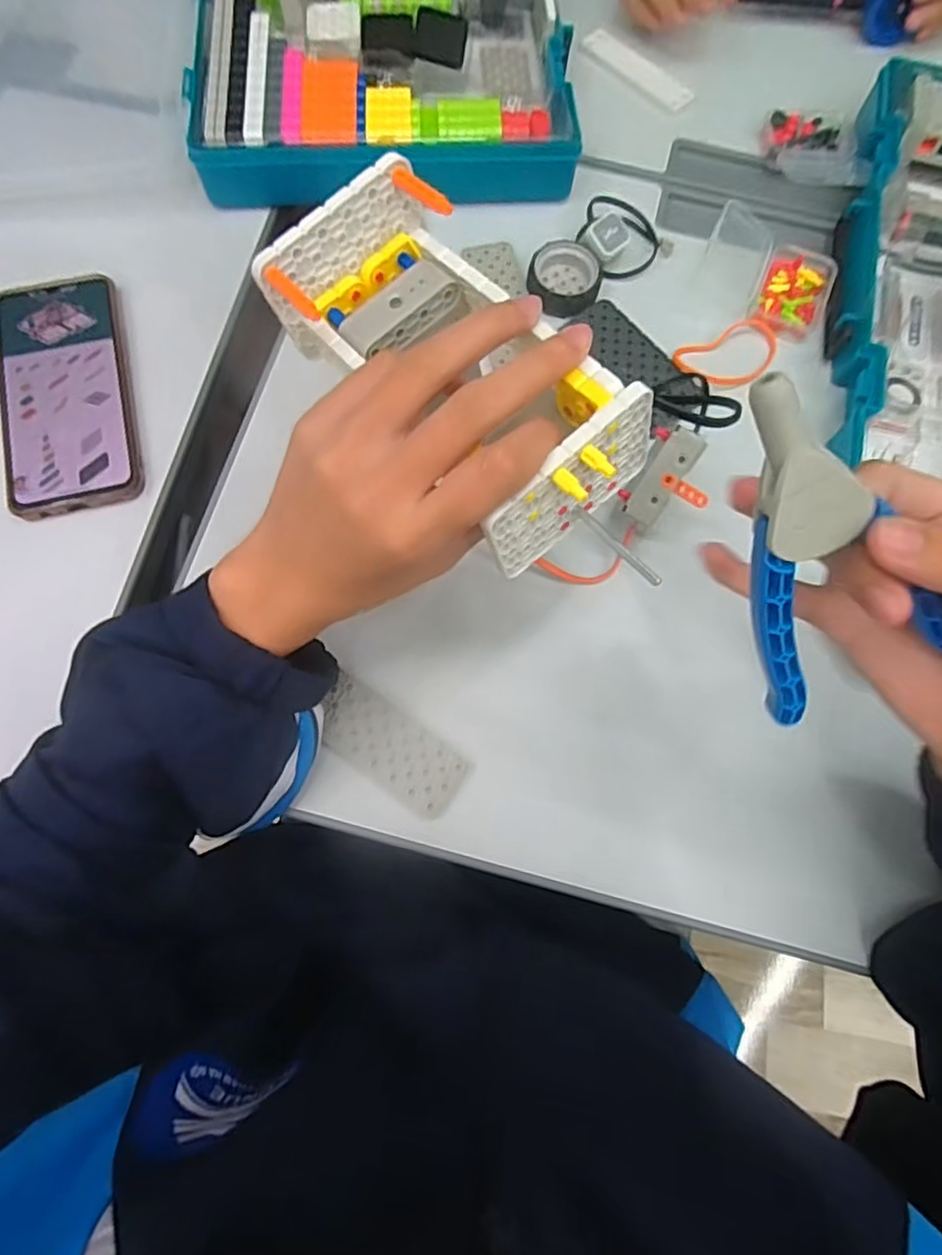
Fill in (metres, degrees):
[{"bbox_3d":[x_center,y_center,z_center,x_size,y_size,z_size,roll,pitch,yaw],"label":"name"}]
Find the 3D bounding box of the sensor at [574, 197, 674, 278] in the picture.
[{"bbox_3d":[0.105,-0.265,0.430,0.062,0.024,0.046,24,74,5],"label":"sensor"}]

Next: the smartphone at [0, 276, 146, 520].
[{"bbox_3d":[-0.251,-0.146,0.393,0.076,0.014,0.158,-13,74,-6],"label":"smartphone"}]

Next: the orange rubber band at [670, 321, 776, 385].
[{"bbox_3d":[0.175,-0.180,0.420,0.074,0.004,0.043,-25,76,-9],"label":"orange rubber band"}]

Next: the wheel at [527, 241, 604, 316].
[{"bbox_3d":[0.064,-0.236,0.424,0.046,0.018,0.046,1,73,-2],"label":"wheel"}]

